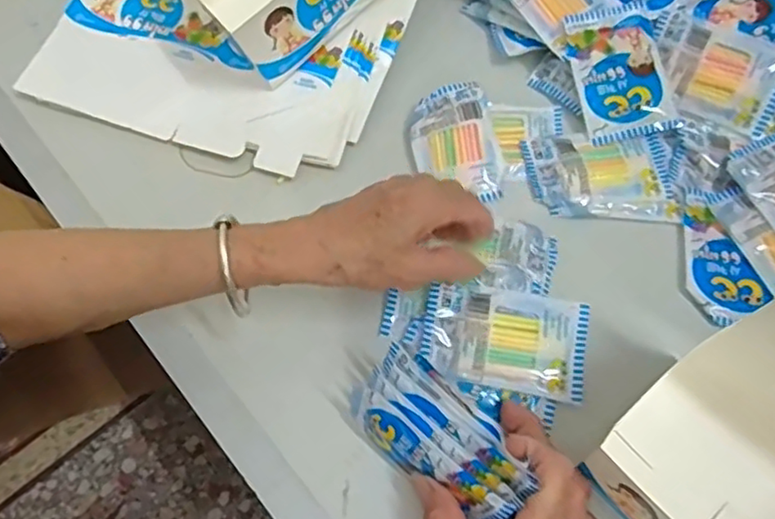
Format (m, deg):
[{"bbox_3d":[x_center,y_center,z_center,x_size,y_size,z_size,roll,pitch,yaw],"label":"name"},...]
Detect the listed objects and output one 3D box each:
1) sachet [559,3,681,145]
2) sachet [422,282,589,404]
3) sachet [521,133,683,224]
[{"bbox_3d":[0.174,-0.141,0.469,0.061,0.007,0.102,-13,81,7],"label":"sachet"},{"bbox_3d":[0.076,0.051,0.400,0.101,0.015,0.064,10,65,5],"label":"sachet"},{"bbox_3d":[0.156,-0.060,0.458,0.104,0.010,0.068,0,64,1],"label":"sachet"}]

